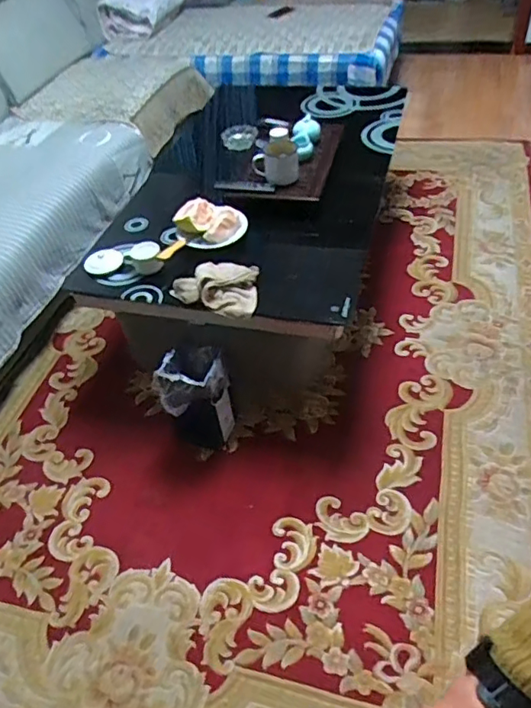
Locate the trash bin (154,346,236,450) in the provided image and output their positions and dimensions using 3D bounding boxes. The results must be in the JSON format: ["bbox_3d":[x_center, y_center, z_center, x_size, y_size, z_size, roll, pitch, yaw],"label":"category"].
[{"bbox_3d":[-0.181,0.128,1.488,0.177,0.305,0.162,-8,46,-1],"label":"trash bin"}]

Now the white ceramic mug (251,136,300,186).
[{"bbox_3d":[0.029,-0.544,1.565,0.131,0.116,0.085,-4,47,2],"label":"white ceramic mug"}]

